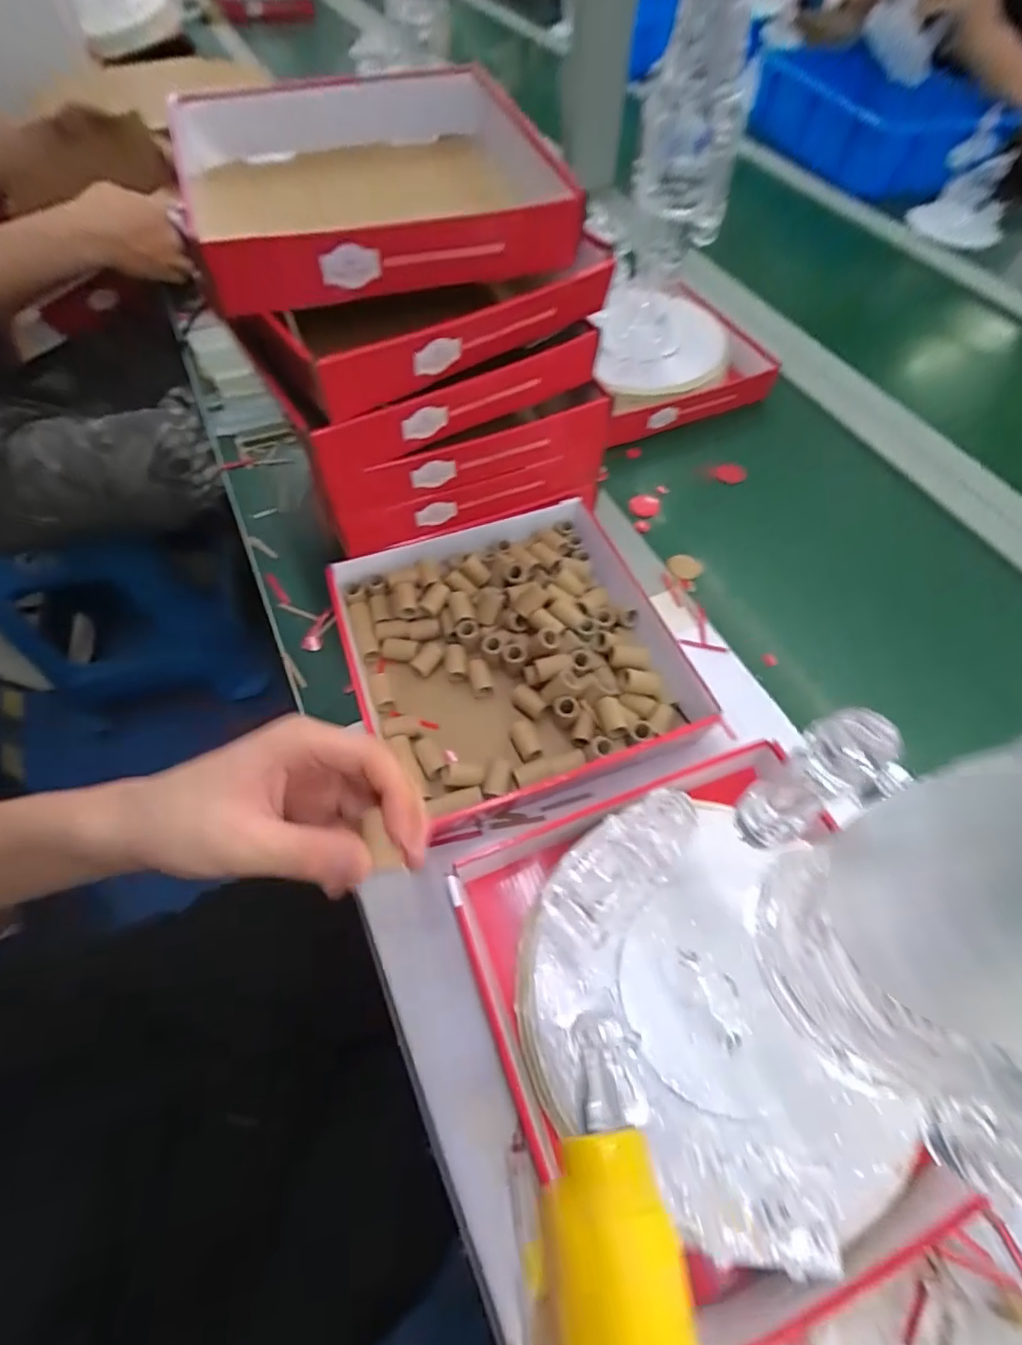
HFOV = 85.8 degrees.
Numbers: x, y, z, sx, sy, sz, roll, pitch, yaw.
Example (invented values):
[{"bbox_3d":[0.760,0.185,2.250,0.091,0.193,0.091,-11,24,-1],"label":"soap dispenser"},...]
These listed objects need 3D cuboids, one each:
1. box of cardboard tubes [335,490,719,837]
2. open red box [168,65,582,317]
[{"bbox_3d":[-0.002,-0.016,0.432,0.229,0.037,0.235,-20,62,-11],"label":"box of cardboard tubes"},{"bbox_3d":[-0.105,-0.366,0.404,0.246,0.055,0.303,-16,61,-10],"label":"open red box"}]

